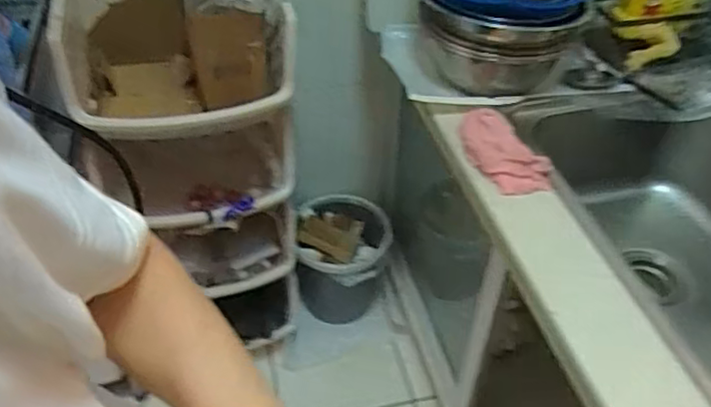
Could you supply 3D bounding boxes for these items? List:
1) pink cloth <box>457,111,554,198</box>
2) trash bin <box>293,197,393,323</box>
[{"bbox_3d":[0.208,-0.076,0.889,0.091,0.042,0.171,-21,49,-22],"label":"pink cloth"},{"bbox_3d":[-0.039,0.157,1.564,0.237,0.252,0.228,5,44,3],"label":"trash bin"}]

